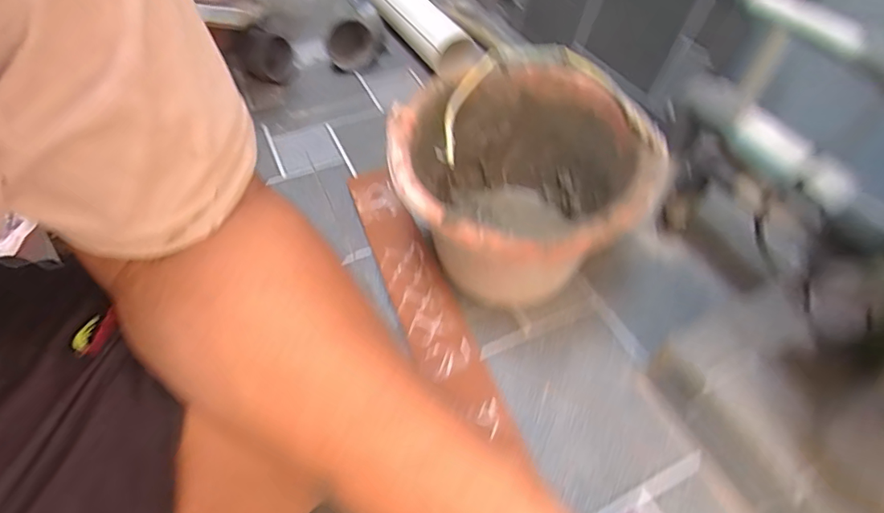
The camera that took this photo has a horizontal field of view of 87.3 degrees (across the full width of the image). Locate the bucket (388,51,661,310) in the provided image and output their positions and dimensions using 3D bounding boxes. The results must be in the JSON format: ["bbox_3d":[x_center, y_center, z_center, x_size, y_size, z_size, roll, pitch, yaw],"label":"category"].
[{"bbox_3d":[0.085,-0.067,0.560,0.293,0.208,0.260,-35,61,-25],"label":"bucket"}]

